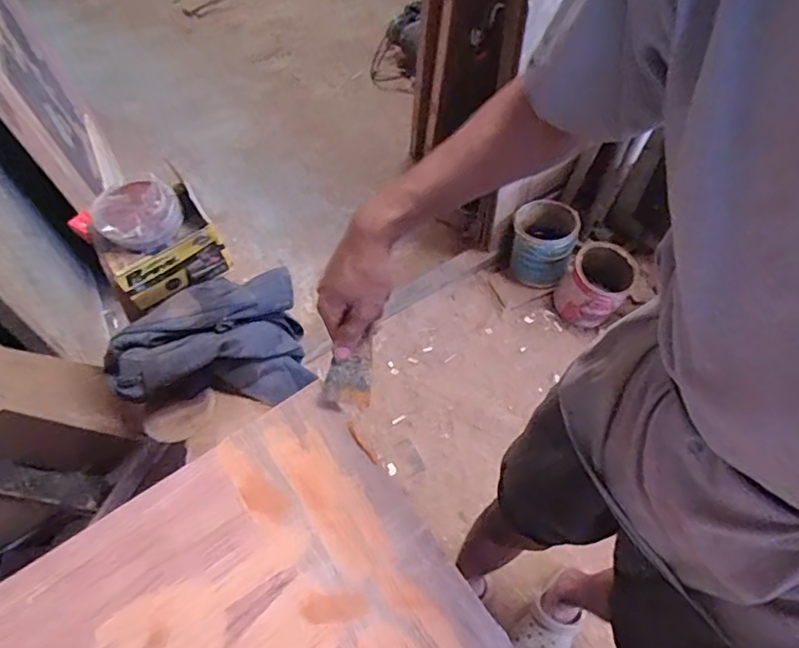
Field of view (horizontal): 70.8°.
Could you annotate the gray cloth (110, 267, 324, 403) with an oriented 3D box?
[{"bbox_3d":[-0.237,0.038,0.702,0.247,0.102,0.136,-21,59,-11],"label":"gray cloth"}]

